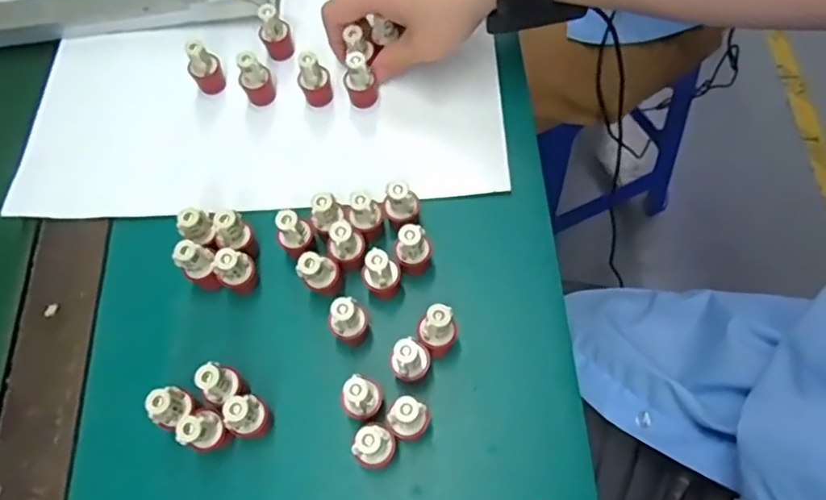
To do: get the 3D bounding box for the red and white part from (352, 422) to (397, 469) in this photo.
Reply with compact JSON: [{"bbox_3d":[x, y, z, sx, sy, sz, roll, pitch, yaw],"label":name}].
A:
[{"bbox_3d":[-0.020,0.110,0.341,0.019,0.048,0.023,38,74,20],"label":"red and white part"}]

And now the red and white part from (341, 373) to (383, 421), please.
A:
[{"bbox_3d":[-0.027,0.086,0.351,0.018,0.051,0.022,-1,65,5],"label":"red and white part"}]

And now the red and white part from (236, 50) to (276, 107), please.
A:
[{"bbox_3d":[-0.116,-0.127,0.448,0.018,0.039,0.017,12,67,11],"label":"red and white part"}]

